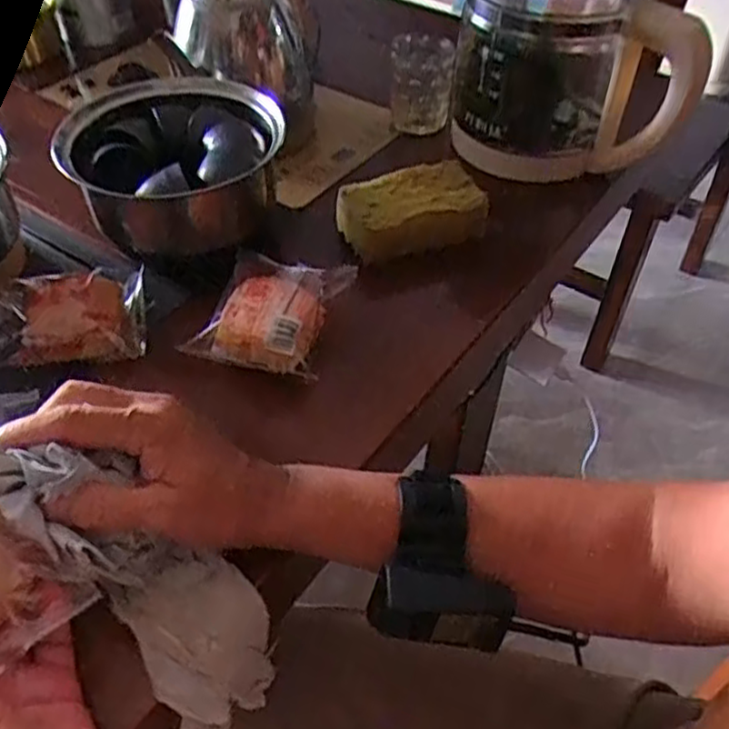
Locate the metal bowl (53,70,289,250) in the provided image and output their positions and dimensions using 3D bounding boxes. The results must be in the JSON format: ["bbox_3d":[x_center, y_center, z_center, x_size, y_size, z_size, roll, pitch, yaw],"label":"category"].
[{"bbox_3d":[-0.143,-0.154,0.564,0.143,0.086,0.142,1,47,-1],"label":"metal bowl"}]

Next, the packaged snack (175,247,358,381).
[{"bbox_3d":[-0.065,-0.041,0.498,0.092,0.028,0.090,14,49,10],"label":"packaged snack"}]

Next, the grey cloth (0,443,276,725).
[{"bbox_3d":[-0.117,0.106,0.362,0.040,0.210,0.067,-14,30,46],"label":"grey cloth"}]

